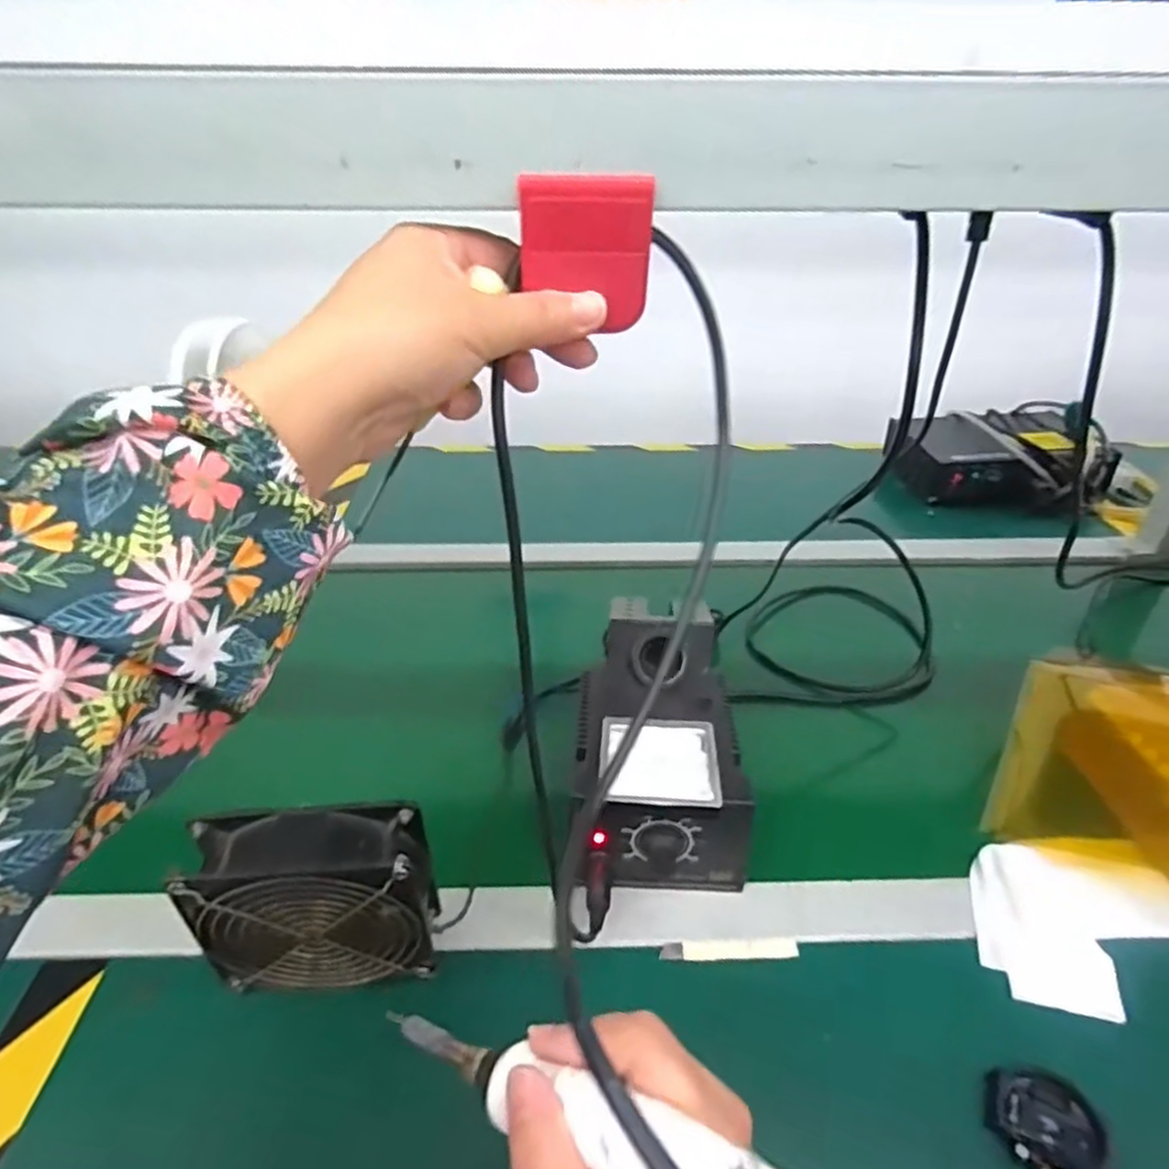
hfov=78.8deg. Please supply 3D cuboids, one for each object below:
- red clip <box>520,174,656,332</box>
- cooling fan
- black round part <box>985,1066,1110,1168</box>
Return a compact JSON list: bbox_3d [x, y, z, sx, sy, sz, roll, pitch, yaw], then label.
[{"bbox_3d":[0.001,-0.122,0.262,0.047,0.050,0.010,-4,34,-7],"label":"red clip"},{"bbox_3d":[-0.148,0.180,0.396,0.119,0.123,0.047,-2,33,-3],"label":"cooling fan"},{"bbox_3d":[0.235,0.273,0.361,0.054,0.009,0.049,20,38,28],"label":"black round part"}]

